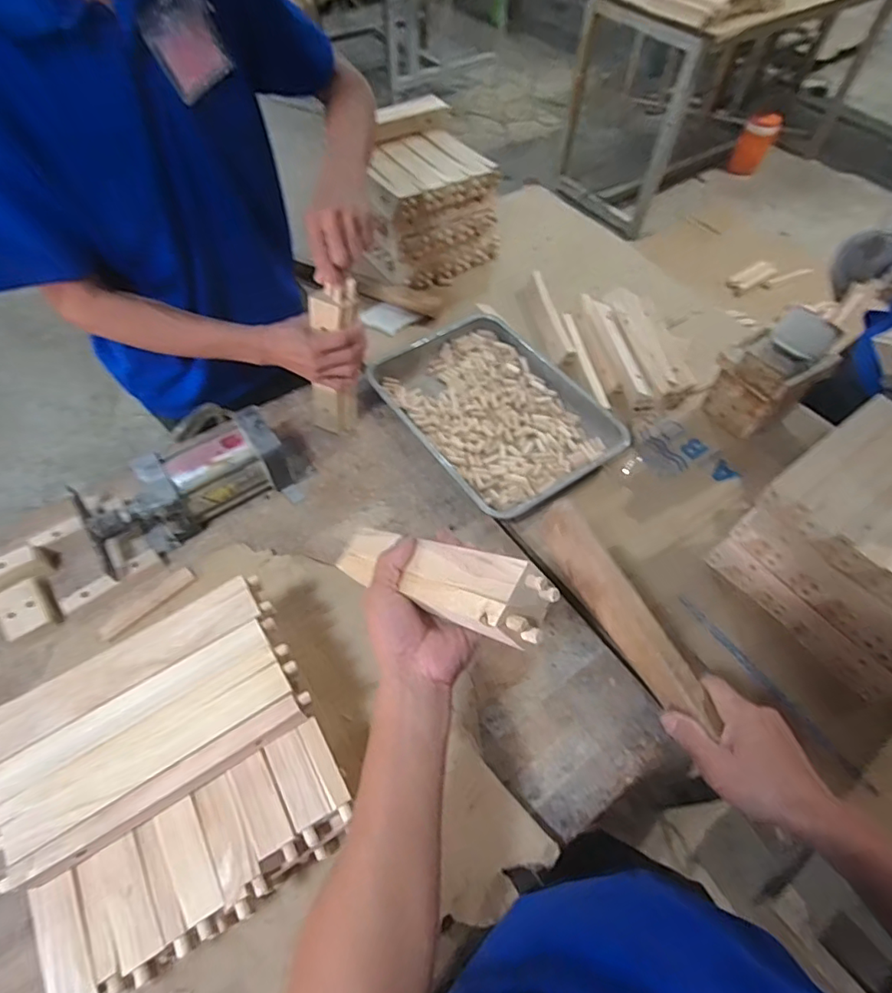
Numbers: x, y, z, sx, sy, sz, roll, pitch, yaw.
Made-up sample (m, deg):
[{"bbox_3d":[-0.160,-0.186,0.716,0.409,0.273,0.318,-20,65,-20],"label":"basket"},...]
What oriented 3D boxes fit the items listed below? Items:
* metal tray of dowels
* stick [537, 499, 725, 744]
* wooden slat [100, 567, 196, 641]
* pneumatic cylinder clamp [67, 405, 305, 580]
[{"bbox_3d":[0.079,-0.146,0.927,0.293,0.061,0.393,-30,62,-19],"label":"metal tray of dowels"},{"bbox_3d":[0.185,0.118,0.575,0.051,0.016,0.261,-41,60,20],"label":"stick"},{"bbox_3d":[-0.399,0.144,0.723,0.026,0.010,0.126,36,63,20],"label":"wooden slat"},{"bbox_3d":[-0.359,-0.012,0.774,0.287,0.109,0.131,-29,62,-19],"label":"pneumatic cylinder clamp"}]

